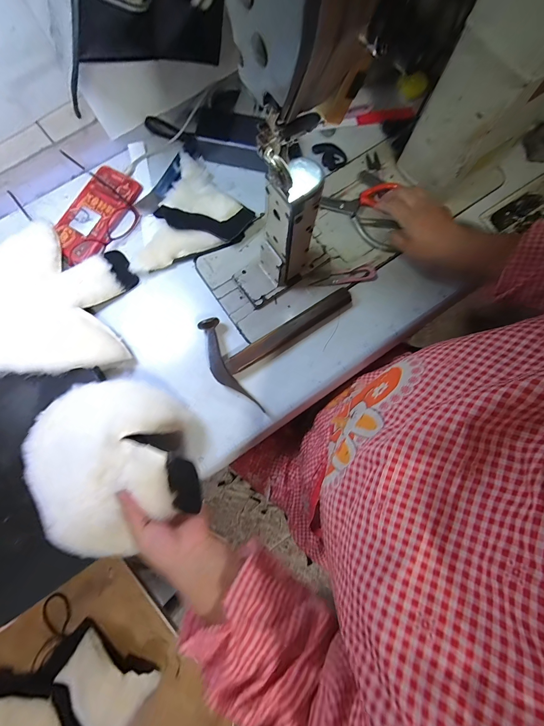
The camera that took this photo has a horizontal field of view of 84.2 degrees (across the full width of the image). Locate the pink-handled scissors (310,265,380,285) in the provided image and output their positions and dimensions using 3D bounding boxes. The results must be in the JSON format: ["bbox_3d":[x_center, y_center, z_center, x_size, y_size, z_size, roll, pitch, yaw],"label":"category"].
[{"bbox_3d":[0.111,-0.131,0.461,0.102,0.007,0.021,-8,79,-1],"label":"pink-handled scissors"}]

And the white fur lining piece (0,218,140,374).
[{"bbox_3d":[-0.316,-0.098,0.427,0.216,0.042,0.223,0,79,1],"label":"white fur lining piece"}]

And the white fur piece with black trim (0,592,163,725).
[{"bbox_3d":[-0.407,0.618,0.529,0.256,0.057,0.352,38,82,7],"label":"white fur piece with black trim"}]

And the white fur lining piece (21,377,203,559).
[{"bbox_3d":[-0.198,0.111,0.339,0.196,0.080,0.199,0,79,1],"label":"white fur lining piece"}]

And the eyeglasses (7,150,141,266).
[{"bbox_3d":[-0.294,-0.235,0.451,0.151,0.028,0.129,42,82,8],"label":"eyeglasses"}]

